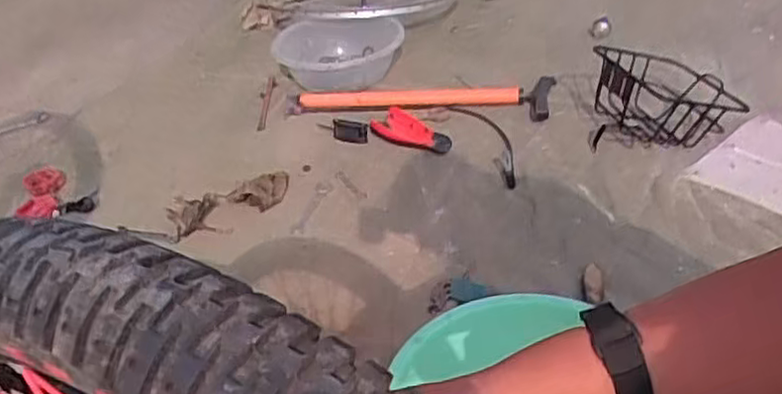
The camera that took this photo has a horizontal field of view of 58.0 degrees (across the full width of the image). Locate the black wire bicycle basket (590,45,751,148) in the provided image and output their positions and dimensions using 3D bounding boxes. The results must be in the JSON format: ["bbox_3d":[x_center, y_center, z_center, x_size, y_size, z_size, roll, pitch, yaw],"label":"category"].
[{"bbox_3d":[0.536,-0.200,1.372,0.278,0.153,0.190,1,36,12],"label":"black wire bicycle basket"}]

